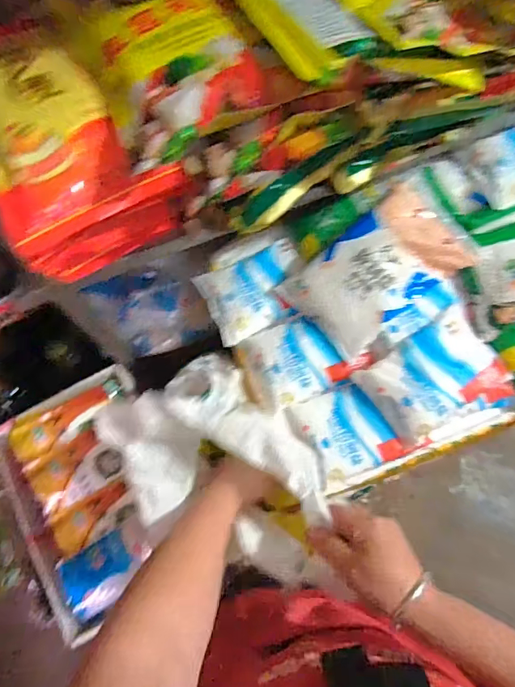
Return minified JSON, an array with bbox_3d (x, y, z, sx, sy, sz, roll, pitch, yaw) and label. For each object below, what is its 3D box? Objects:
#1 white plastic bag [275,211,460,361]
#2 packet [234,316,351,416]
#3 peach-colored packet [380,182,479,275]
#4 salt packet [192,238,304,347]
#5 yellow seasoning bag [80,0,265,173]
[{"bbox_3d":[0.143,-0.068,0.608,0.167,0.046,0.167,-45,81,13],"label":"white plastic bag"},{"bbox_3d":[0.043,0.024,0.633,0.134,0.023,0.110,-27,76,10],"label":"packet"},{"bbox_3d":[0.214,-0.144,0.598,0.058,0.019,0.138,-32,75,-9],"label":"peach-colored packet"},{"bbox_3d":[-0.001,-0.077,0.666,0.150,0.029,0.115,-25,74,-7],"label":"salt packet"},{"bbox_3d":[-0.077,-0.243,0.394,0.127,0.031,0.177,-25,74,-7],"label":"yellow seasoning bag"}]

